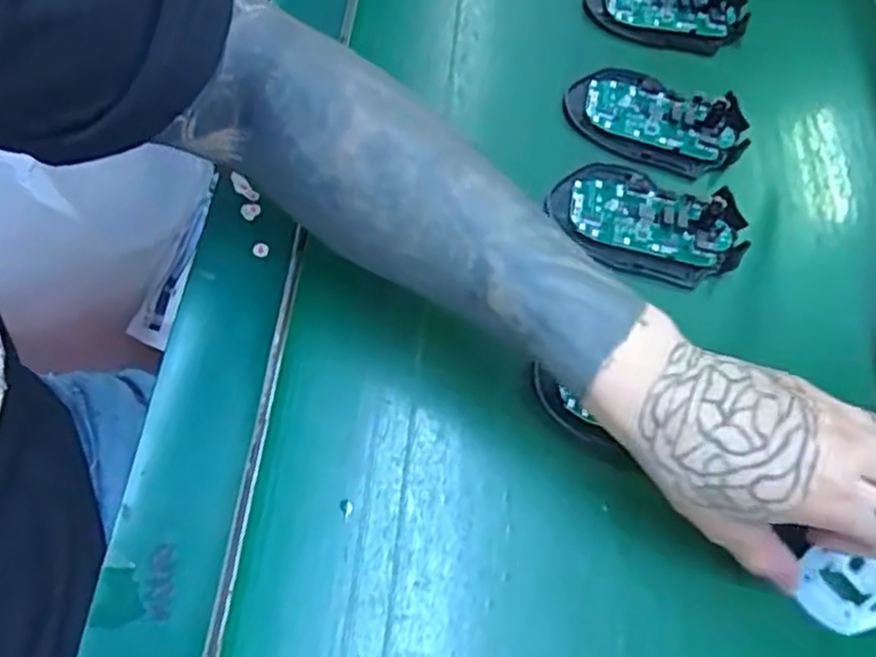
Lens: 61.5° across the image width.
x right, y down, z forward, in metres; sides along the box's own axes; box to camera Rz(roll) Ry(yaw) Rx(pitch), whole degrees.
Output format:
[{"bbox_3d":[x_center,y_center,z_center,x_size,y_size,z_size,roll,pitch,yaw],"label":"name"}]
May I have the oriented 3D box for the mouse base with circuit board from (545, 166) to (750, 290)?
[{"bbox_3d":[0.126,-0.062,0.443,0.113,0.019,0.072,21,63,4],"label":"mouse base with circuit board"}]

